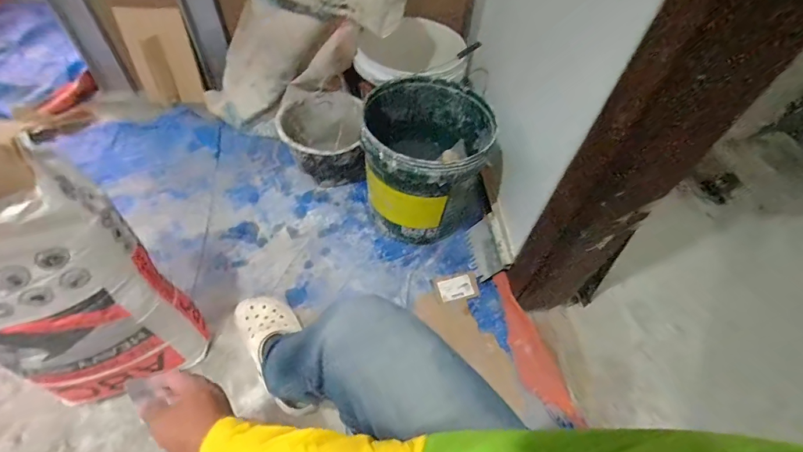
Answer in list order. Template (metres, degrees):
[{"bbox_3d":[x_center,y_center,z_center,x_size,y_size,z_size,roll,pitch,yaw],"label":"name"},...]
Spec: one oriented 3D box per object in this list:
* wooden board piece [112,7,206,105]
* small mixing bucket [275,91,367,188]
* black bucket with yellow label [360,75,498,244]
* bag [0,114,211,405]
[{"bbox_3d":[-0.757,-0.532,1.206,0.179,0.277,0.015,-8,37,-11],"label":"wooden board piece"},{"bbox_3d":[-0.218,-0.240,1.095,0.241,0.169,0.228,2,54,-3],"label":"small mixing bucket"},{"bbox_3d":[0.058,-0.156,0.945,0.300,0.278,0.286,2,53,-3],"label":"black bucket with yellow label"},{"bbox_3d":[-0.538,0.089,0.600,0.261,0.443,0.230,-27,60,-22],"label":"bag"}]

